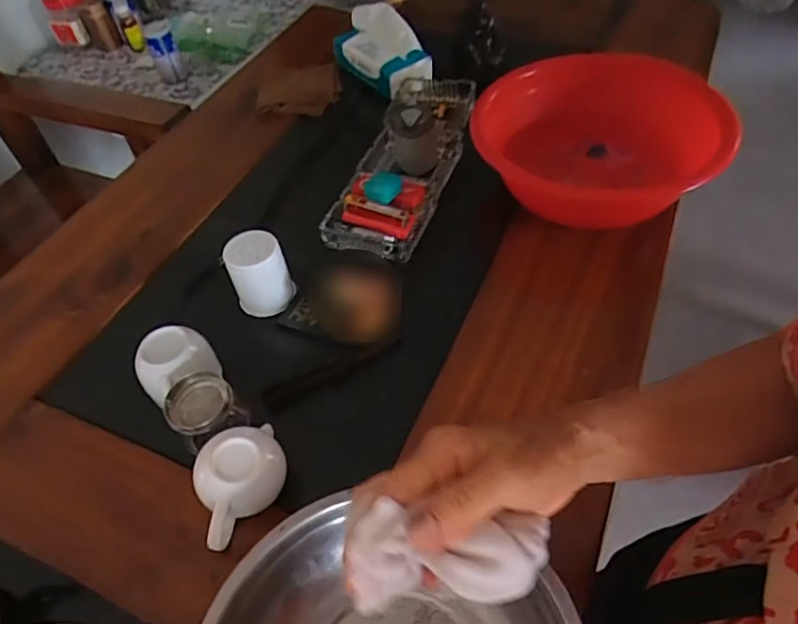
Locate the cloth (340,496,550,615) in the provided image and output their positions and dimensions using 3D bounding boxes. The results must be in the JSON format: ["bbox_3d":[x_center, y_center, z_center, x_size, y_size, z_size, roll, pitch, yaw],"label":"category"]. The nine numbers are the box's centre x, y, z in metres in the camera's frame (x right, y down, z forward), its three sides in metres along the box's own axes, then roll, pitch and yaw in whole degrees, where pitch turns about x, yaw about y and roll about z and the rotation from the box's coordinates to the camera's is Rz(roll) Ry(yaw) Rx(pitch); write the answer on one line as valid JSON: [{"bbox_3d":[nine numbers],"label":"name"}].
[{"bbox_3d":[0.024,0.112,0.267,0.094,0.031,0.036,-1,50,-2],"label":"cloth"}]

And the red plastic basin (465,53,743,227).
[{"bbox_3d":[0.233,-0.212,0.737,0.260,0.112,0.279,-3,50,4],"label":"red plastic basin"}]

